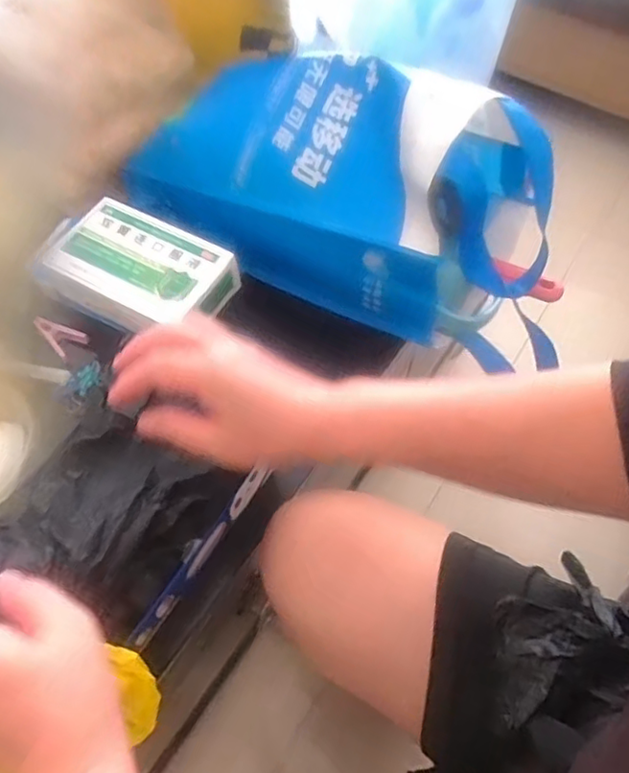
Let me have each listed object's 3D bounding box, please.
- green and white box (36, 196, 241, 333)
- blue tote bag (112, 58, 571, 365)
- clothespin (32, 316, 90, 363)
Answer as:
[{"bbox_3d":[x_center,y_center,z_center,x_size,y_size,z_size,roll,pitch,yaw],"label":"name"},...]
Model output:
[{"bbox_3d":[-0.145,-0.095,0.516,0.144,0.045,0.094,26,64,13],"label":"green and white box"},{"bbox_3d":[0.027,-0.167,0.516,0.366,0.186,0.146,34,66,17],"label":"blue tote bag"},{"bbox_3d":[-0.237,-0.049,0.566,0.049,0.011,0.033,44,47,4],"label":"clothespin"}]

